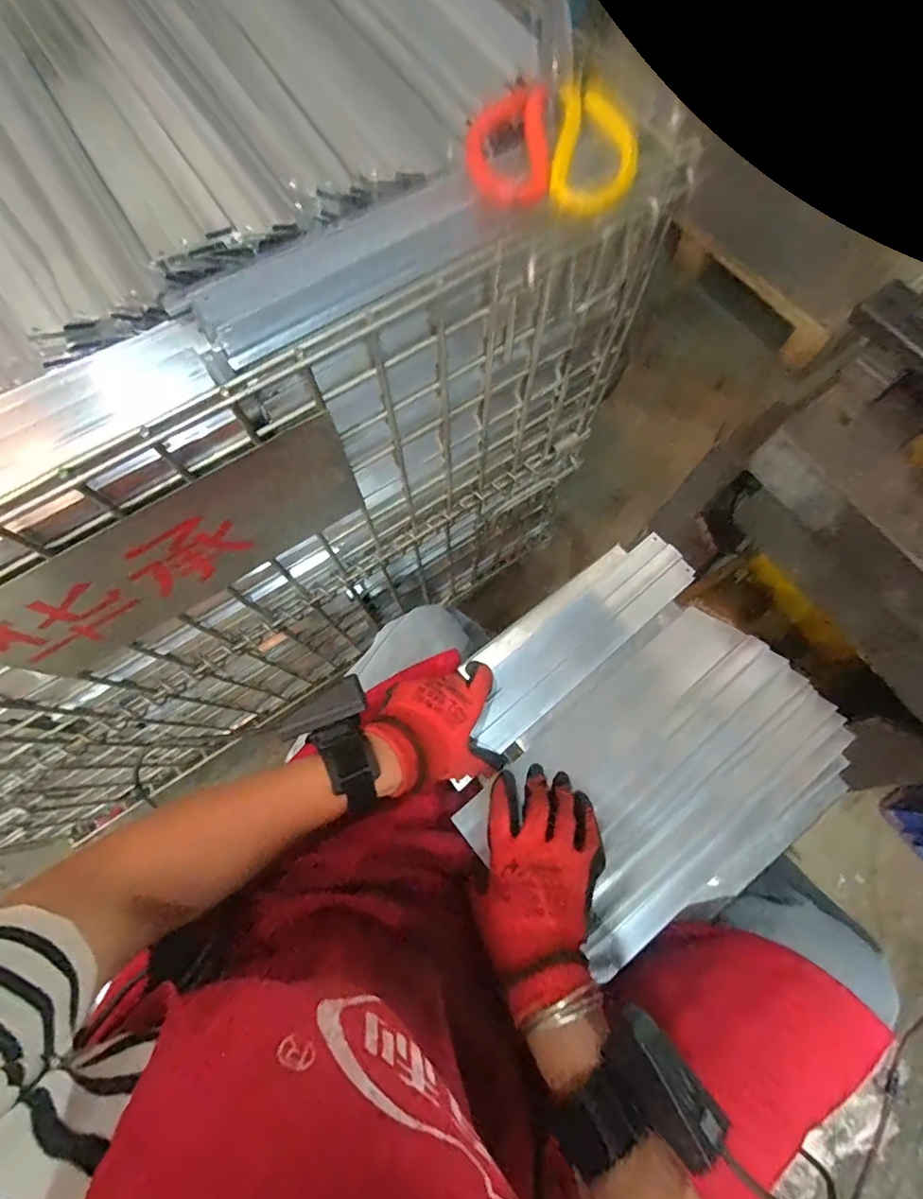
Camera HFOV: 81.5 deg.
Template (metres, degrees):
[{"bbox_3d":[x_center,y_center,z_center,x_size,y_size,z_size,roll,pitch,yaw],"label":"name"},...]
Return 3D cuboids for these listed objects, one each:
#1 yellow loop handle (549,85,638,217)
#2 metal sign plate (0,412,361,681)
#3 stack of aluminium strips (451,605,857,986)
[{"bbox_3d":[0.082,-0.274,0.332,0.052,0.009,0.059,2,115,-10],"label":"yellow loop handle"},{"bbox_3d":[-0.225,-0.032,0.432,0.303,0.159,0.009,-33,75,-10],"label":"metal sign plate"},{"bbox_3d":[0.188,0.173,0.495,0.324,0.050,0.221,-37,76,-11],"label":"stack of aluminium strips"}]

